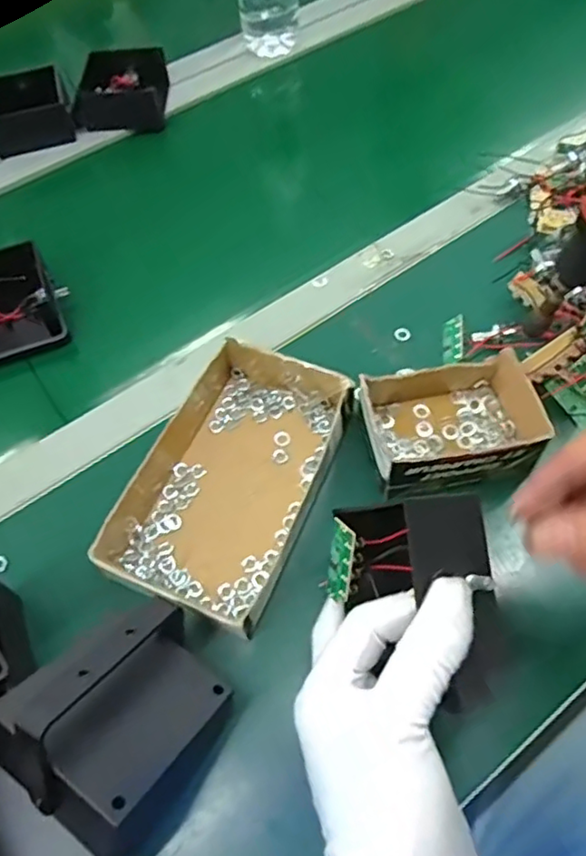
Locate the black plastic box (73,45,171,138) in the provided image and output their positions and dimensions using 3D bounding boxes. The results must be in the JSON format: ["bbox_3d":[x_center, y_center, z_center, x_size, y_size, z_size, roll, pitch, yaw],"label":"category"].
[{"bbox_3d":[-0.181,-0.363,0.664,0.088,0.037,0.099,-1,57,3],"label":"black plastic box"}]

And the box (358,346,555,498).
[{"bbox_3d":[0.100,-0.004,0.410,0.110,0.046,0.092,-9,57,-2],"label":"box"}]

